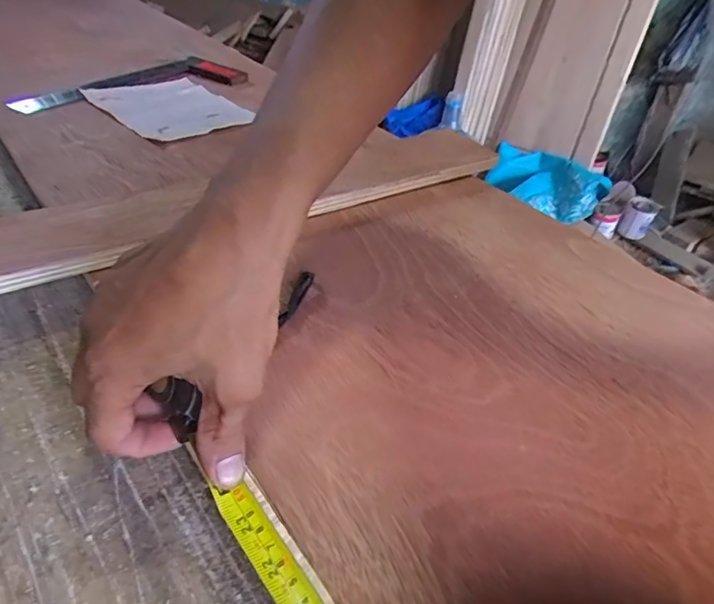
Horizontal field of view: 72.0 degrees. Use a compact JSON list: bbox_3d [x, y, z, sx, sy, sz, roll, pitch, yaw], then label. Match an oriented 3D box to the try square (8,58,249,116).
[{"bbox_3d":[-0.301,-0.312,0.701,0.112,0.014,0.319,24,42,24],"label":"try square"}]

